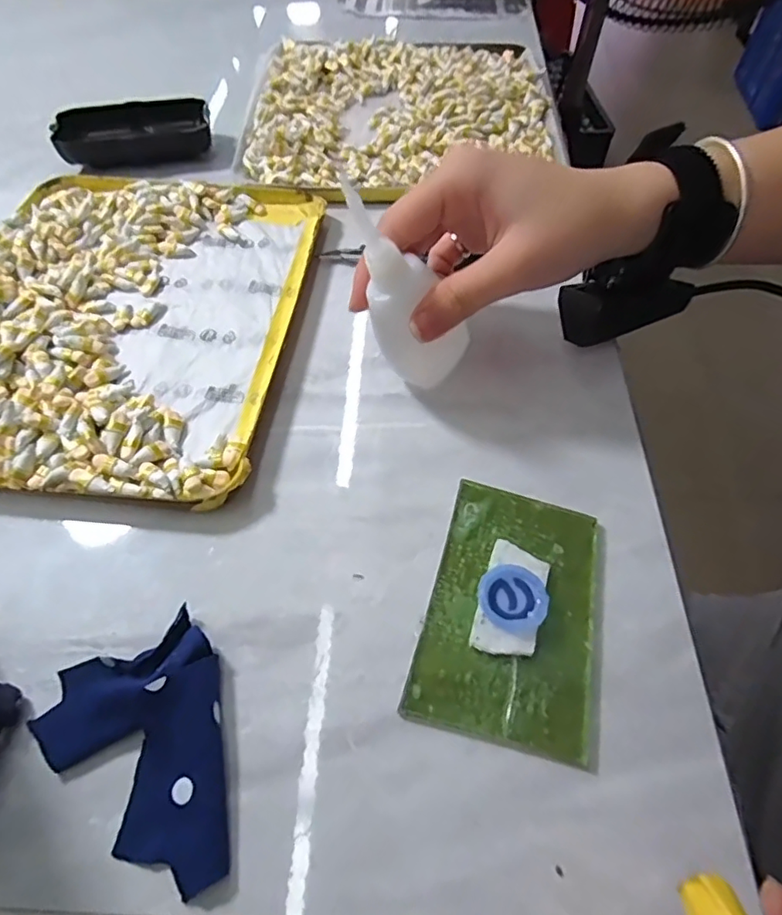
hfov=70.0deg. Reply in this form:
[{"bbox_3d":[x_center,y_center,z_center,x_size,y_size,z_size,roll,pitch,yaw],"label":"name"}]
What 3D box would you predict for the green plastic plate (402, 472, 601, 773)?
[{"bbox_3d":[0.050,0.060,0.230,0.066,0.011,0.103,13,57,7],"label":"green plastic plate"}]

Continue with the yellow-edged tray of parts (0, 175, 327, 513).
[{"bbox_3d":[-0.156,-0.086,0.320,0.192,0.019,0.242,5,56,3],"label":"yellow-edged tray of parts"}]

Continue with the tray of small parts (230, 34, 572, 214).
[{"bbox_3d":[0.007,-0.282,0.448,0.235,0.018,0.240,0,56,-1],"label":"tray of small parts"}]

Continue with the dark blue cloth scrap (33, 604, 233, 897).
[{"bbox_3d":[-0.081,0.099,0.198,0.088,0.016,0.062,38,64,22],"label":"dark blue cloth scrap"}]

